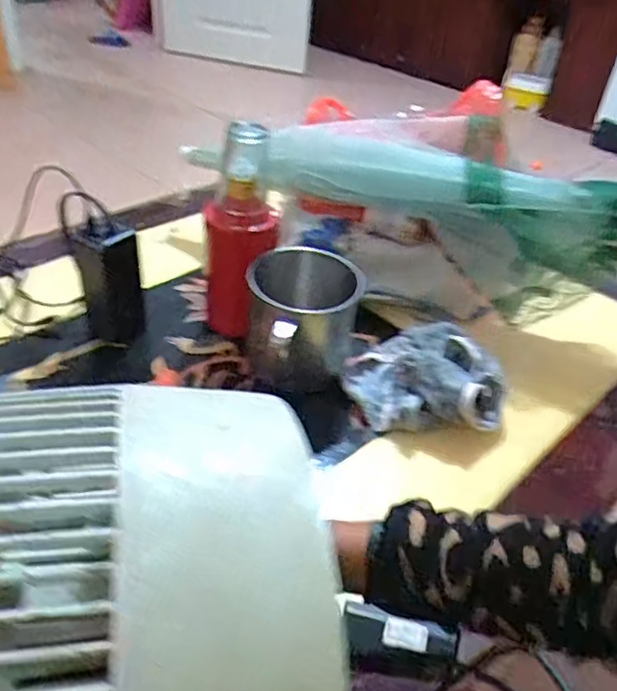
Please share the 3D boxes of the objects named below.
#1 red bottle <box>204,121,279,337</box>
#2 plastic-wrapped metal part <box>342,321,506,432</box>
[{"bbox_3d":[-0.076,-0.116,0.697,0.084,0.243,0.068,1,39,-5],"label":"red bottle"},{"bbox_3d":[0.127,0.031,0.678,0.167,0.067,0.144,1,39,-4],"label":"plastic-wrapped metal part"}]

